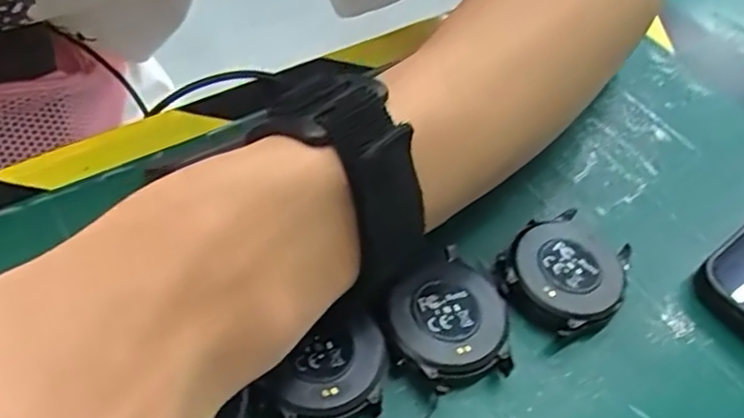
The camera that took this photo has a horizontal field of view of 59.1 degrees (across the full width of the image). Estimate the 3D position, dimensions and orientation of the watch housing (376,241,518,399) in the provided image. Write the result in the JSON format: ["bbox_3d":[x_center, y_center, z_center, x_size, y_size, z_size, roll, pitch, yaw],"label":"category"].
[{"bbox_3d":[0.027,0.041,0.229,0.044,0.014,0.045,-32,63,-29],"label":"watch housing"}]

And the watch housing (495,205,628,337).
[{"bbox_3d":[0.073,0.024,0.248,0.043,0.013,0.052,37,56,19],"label":"watch housing"}]

